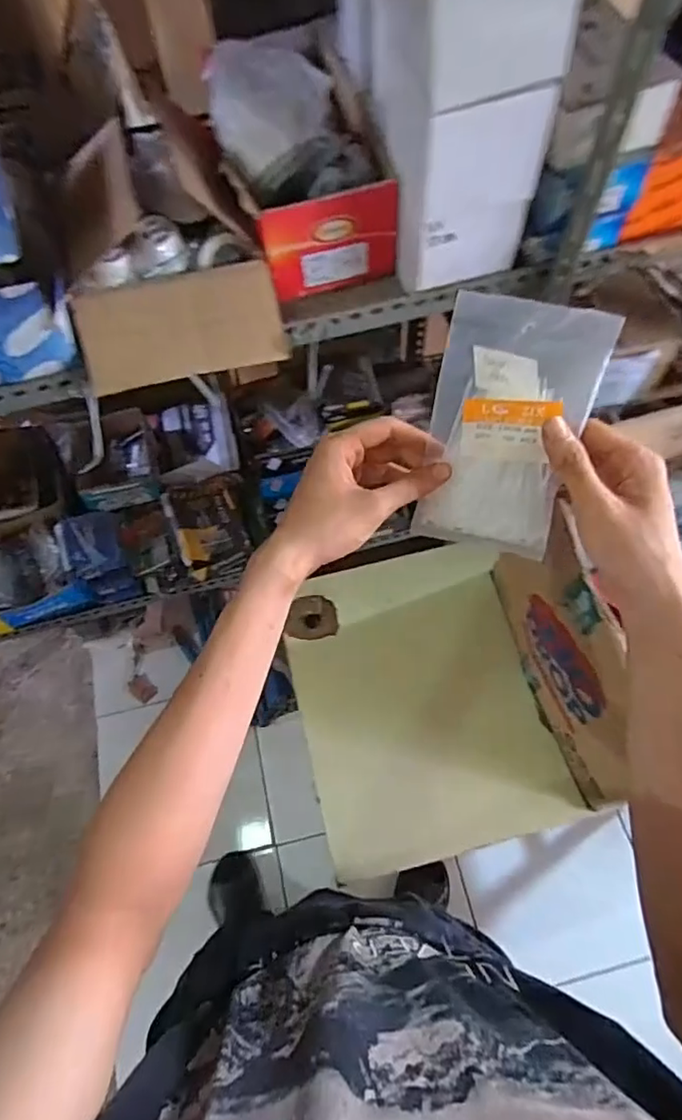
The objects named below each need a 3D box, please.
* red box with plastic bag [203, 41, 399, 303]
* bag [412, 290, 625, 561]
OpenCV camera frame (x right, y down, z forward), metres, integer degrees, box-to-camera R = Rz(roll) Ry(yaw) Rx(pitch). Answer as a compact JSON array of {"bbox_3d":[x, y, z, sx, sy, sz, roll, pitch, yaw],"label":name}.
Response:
[{"bbox_3d":[-0.045,-0.450,0.647,0.165,0.157,0.243,-15,64,-5],"label":"red box with plastic bag"},{"bbox_3d":[0.106,-0.079,0.375,0.093,0.158,0.009,13,30,9],"label":"bag"}]

